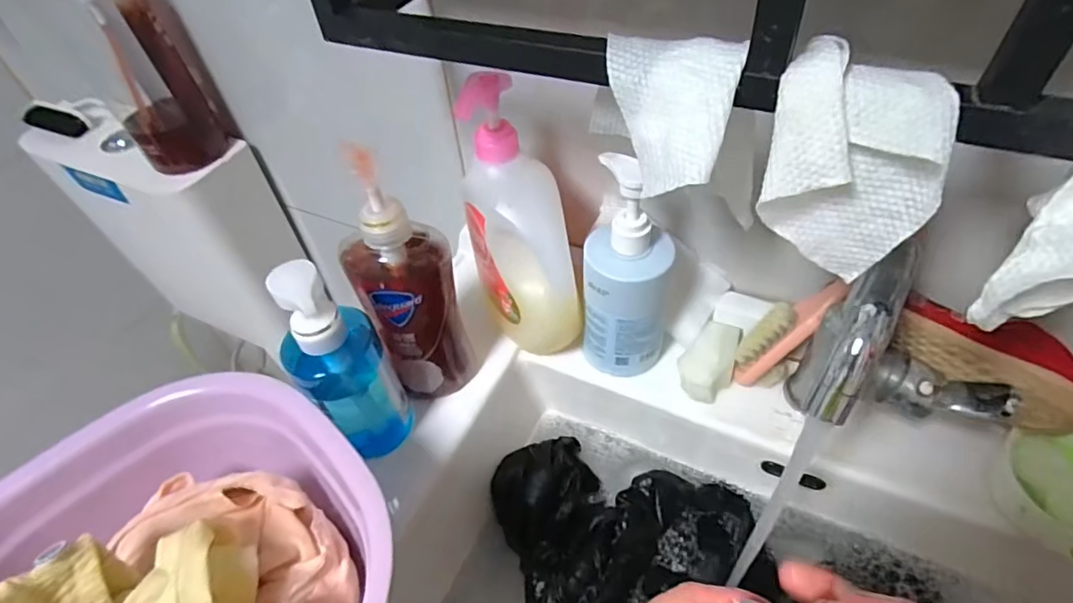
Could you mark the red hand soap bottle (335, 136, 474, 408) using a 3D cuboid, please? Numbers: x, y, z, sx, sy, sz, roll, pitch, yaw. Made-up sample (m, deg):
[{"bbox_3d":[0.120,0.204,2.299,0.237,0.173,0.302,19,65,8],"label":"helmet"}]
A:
[{"bbox_3d":[-0.102,-0.007,0.445,0.077,0.224,0.054,-25,51,-17],"label":"red hand soap bottle"}]

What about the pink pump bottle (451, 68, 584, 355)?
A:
[{"bbox_3d":[-0.019,-0.062,0.478,0.073,0.251,0.086,-17,25,-10],"label":"pink pump bottle"}]

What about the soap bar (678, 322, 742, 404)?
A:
[{"bbox_3d":[0.160,0.056,0.512,0.041,0.025,0.080,26,55,25],"label":"soap bar"}]

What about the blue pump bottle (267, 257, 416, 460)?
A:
[{"bbox_3d":[-0.148,0.052,0.427,0.065,0.200,0.049,-34,54,-23],"label":"blue pump bottle"}]

